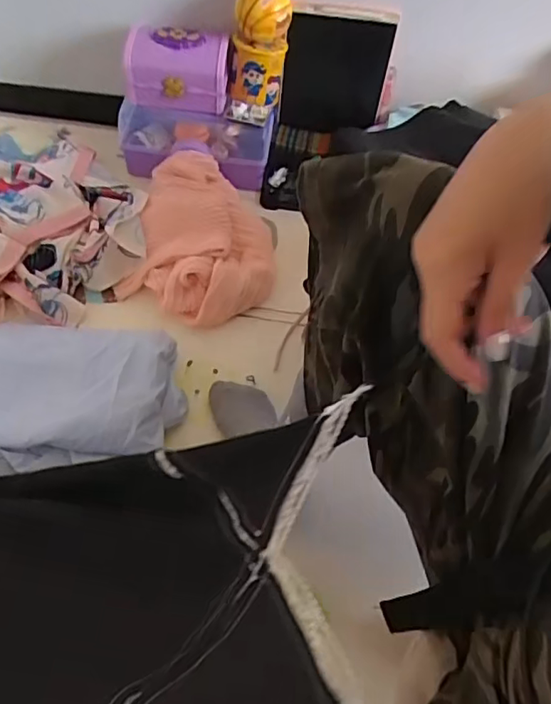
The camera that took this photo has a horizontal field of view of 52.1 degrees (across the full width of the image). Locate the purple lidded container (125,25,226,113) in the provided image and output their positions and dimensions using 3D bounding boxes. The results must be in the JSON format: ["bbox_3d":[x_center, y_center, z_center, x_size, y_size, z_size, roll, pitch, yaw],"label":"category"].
[{"bbox_3d":[-0.169,-0.478,0.948,0.170,0.105,0.103,8,56,0],"label":"purple lidded container"}]

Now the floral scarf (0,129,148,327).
[{"bbox_3d":[-0.372,-0.228,0.937,0.278,0.083,0.381,-19,60,-17],"label":"floral scarf"}]

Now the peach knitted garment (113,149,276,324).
[{"bbox_3d":[-0.112,-0.186,0.916,0.230,0.093,0.297,12,56,3],"label":"peach knitted garment"}]

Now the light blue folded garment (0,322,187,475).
[{"bbox_3d":[-0.283,0.055,0.723,0.305,0.121,0.168,-6,57,-9],"label":"light blue folded garment"}]

